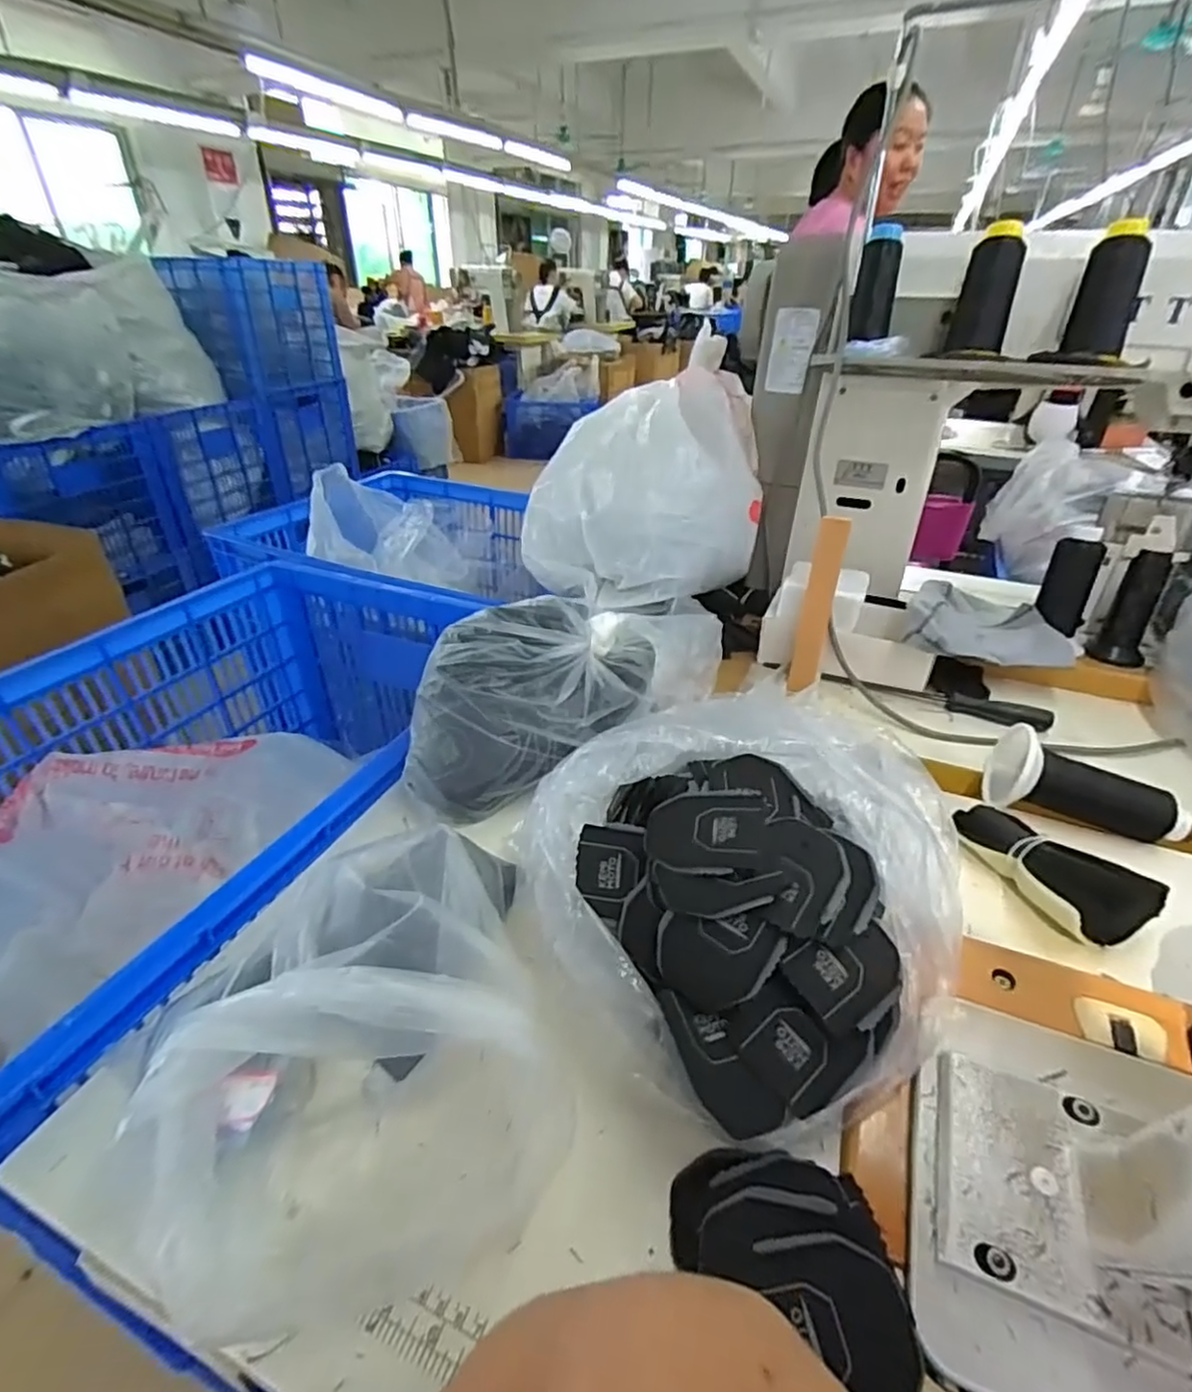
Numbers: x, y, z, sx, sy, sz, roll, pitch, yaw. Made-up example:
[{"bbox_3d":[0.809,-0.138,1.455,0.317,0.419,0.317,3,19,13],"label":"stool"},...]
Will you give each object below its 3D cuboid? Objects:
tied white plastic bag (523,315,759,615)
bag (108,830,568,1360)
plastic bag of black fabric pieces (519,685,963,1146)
[{"bbox_3d":[0.078,-0.265,0.843,0.272,0.257,0.271,14,35,19],"label":"tied white plastic bag"},{"bbox_3d":[-0.134,0.190,0.363,0.214,0.094,0.220,-12,36,-19],"label":"bag"},{"bbox_3d":[0.109,0.106,0.438,0.258,0.107,0.283,28,42,35],"label":"plastic bag of black fabric pieces"}]

